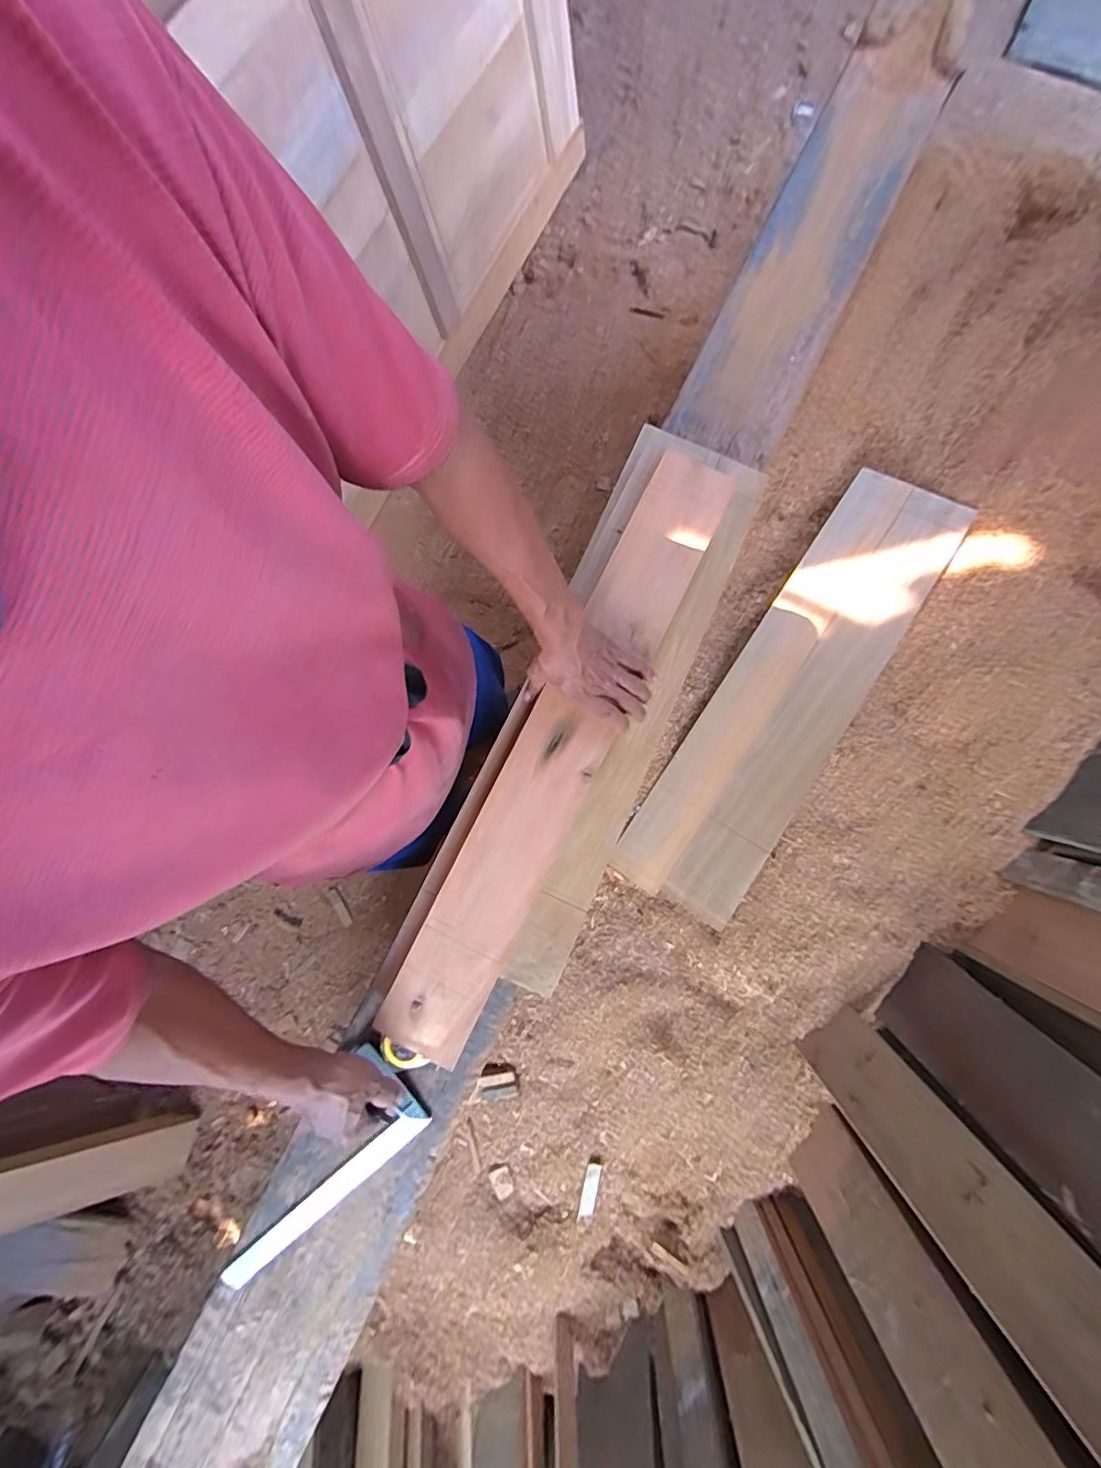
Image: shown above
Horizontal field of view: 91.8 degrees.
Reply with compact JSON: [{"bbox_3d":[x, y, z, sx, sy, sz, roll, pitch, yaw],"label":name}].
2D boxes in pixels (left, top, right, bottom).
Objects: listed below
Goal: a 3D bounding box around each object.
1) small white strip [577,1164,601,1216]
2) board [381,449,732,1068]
[{"bbox_3d":[0.063,0.734,0.855,0.023,0.007,0.106,10,102,3],"label":"small white strip"},{"bbox_3d":[0.017,0.002,0.659,0.108,0.034,0.780,26,82,6],"label":"board"}]

